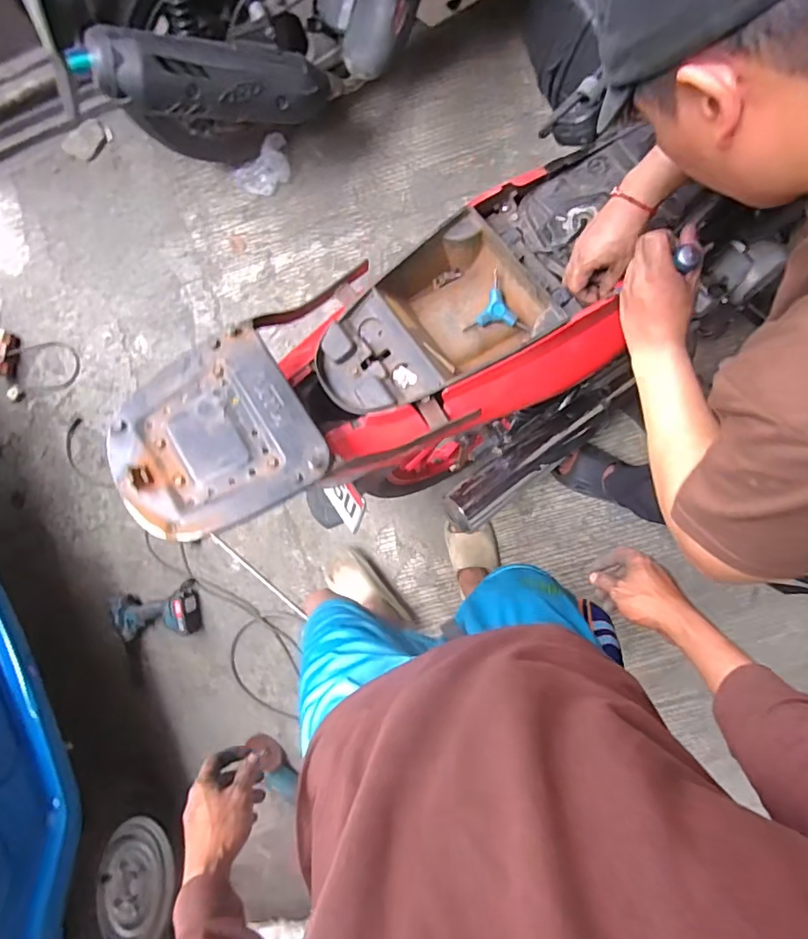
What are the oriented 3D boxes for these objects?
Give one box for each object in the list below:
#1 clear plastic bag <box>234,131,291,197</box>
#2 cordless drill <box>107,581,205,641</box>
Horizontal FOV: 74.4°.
[{"bbox_3d":[-0.376,-0.829,1.458,0.179,0.063,0.105,-38,87,3],"label":"clear plastic bag"},{"bbox_3d":[-0.667,0.392,1.435,0.253,0.092,0.140,-14,89,4],"label":"cordless drill"}]

